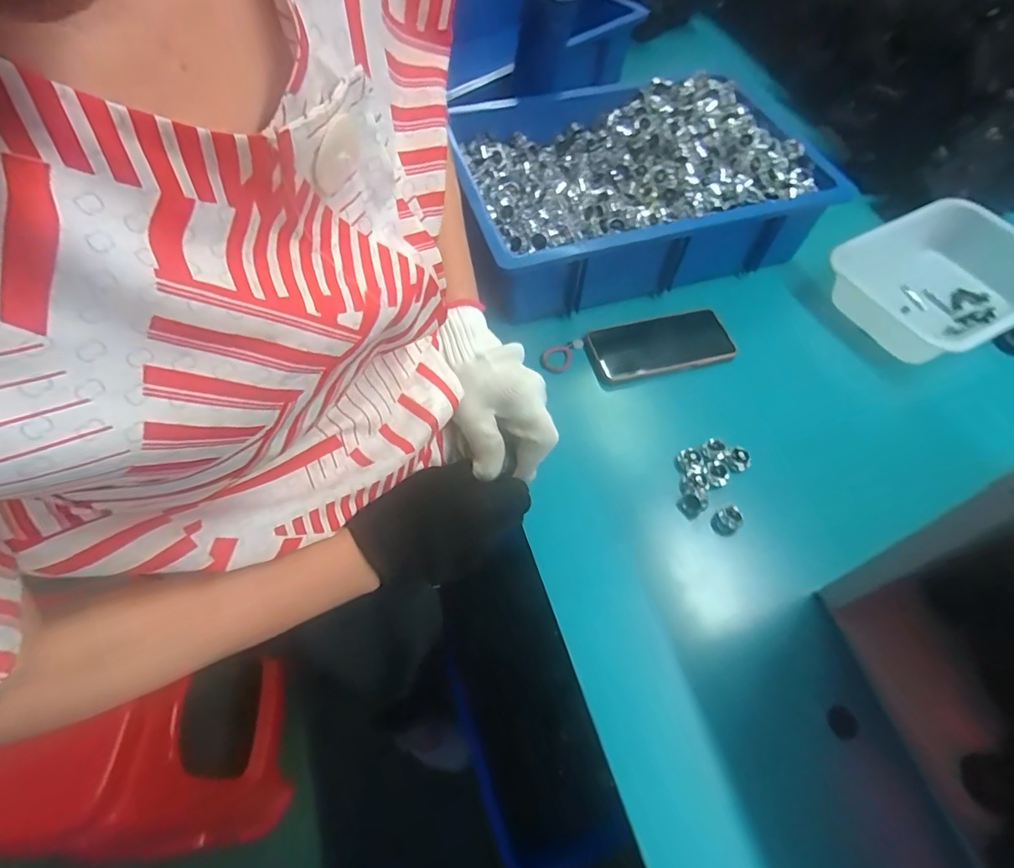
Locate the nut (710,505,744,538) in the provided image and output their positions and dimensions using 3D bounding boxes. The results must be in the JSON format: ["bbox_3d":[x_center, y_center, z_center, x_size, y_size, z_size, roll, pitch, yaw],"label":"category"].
[{"bbox_3d":[0.215,0.087,0.515,0.025,0.022,0.022,-21,60,-11],"label":"nut"}]

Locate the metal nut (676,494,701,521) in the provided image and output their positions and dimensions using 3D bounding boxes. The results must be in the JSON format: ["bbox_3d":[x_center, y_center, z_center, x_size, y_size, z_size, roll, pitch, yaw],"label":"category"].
[{"bbox_3d":[0.181,0.072,0.522,0.014,0.018,0.023,-31,62,-16],"label":"metal nut"}]

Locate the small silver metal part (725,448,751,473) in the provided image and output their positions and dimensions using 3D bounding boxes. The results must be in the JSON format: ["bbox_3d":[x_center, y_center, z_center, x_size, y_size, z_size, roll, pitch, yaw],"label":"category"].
[{"bbox_3d":[0.241,0.028,0.549,0.016,0.019,0.023,-28,62,-15],"label":"small silver metal part"}]

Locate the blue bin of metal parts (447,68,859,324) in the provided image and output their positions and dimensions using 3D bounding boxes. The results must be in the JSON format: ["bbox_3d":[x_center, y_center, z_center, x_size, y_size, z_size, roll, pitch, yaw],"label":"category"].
[{"bbox_3d":[0.175,-0.336,0.713,0.430,0.109,0.312,-15,59,-8],"label":"blue bin of metal parts"}]

